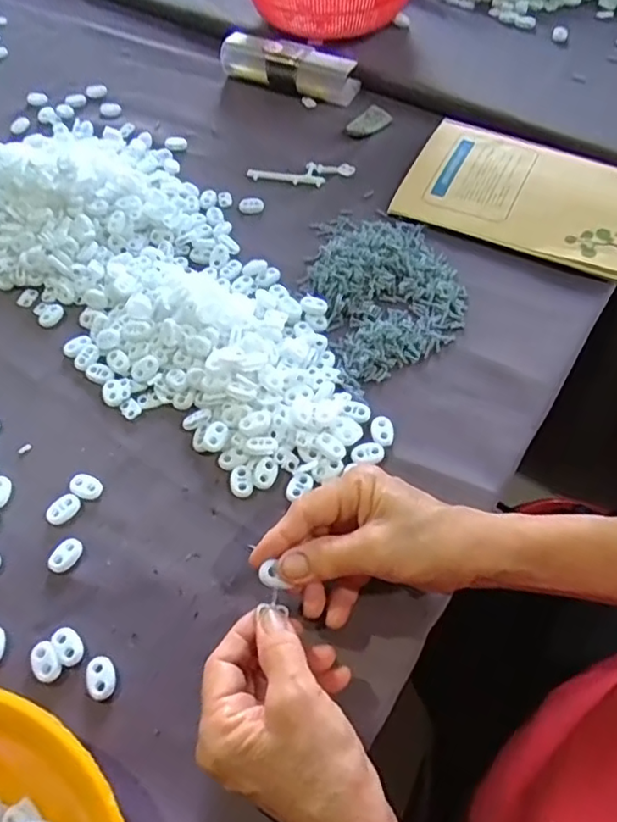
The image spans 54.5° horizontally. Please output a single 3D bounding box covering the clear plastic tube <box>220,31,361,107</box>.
[{"bbox_3d":[-0.023,-0.376,0.653,0.166,0.037,0.034,23,60,17],"label":"clear plastic tube"}]

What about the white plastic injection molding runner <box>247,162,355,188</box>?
[{"bbox_3d":[-0.008,-0.230,0.577,0.102,0.008,0.027,6,57,7],"label":"white plastic injection molding runner"}]

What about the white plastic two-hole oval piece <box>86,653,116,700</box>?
[{"bbox_3d":[-0.117,0.150,0.339,0.015,0.004,0.023,-20,57,-10],"label":"white plastic two-hole oval piece"}]

